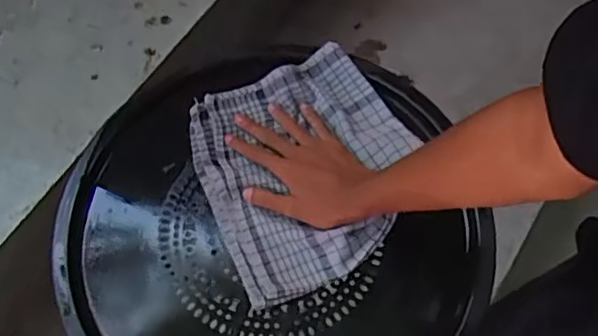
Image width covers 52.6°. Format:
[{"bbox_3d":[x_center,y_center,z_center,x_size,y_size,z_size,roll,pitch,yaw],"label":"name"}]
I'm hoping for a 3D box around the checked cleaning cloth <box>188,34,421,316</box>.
[{"bbox_3d":[0.009,-0.006,0.663,0.227,0.027,0.248,-23,67,-9],"label":"checked cleaning cloth"}]

